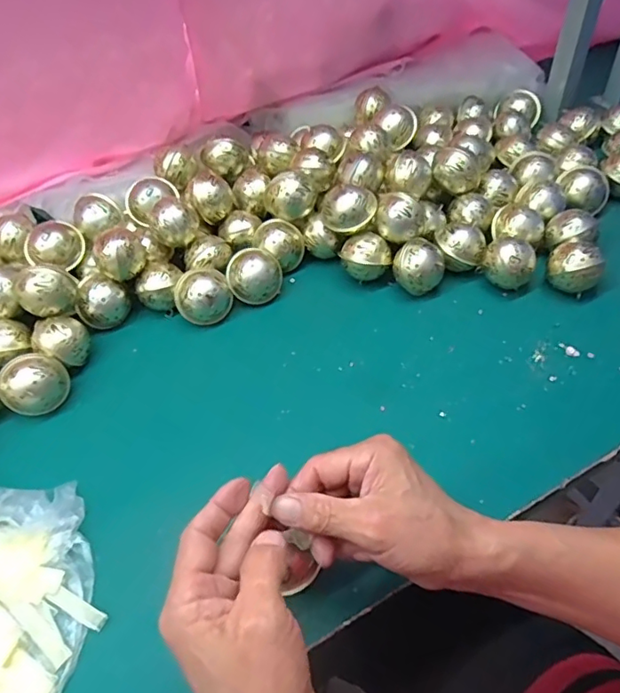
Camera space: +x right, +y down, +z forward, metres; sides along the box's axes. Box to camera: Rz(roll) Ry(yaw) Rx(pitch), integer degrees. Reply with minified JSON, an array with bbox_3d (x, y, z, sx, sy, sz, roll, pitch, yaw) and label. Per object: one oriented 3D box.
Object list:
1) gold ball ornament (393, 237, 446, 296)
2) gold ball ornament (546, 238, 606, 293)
[{"bbox_3d":[0.125,-0.089,0.627,0.057,0.053,0.053,-2,48,1],"label":"gold ball ornament"},{"bbox_3d":[0.293,-0.087,0.605,0.057,0.054,0.054,28,55,25],"label":"gold ball ornament"}]

